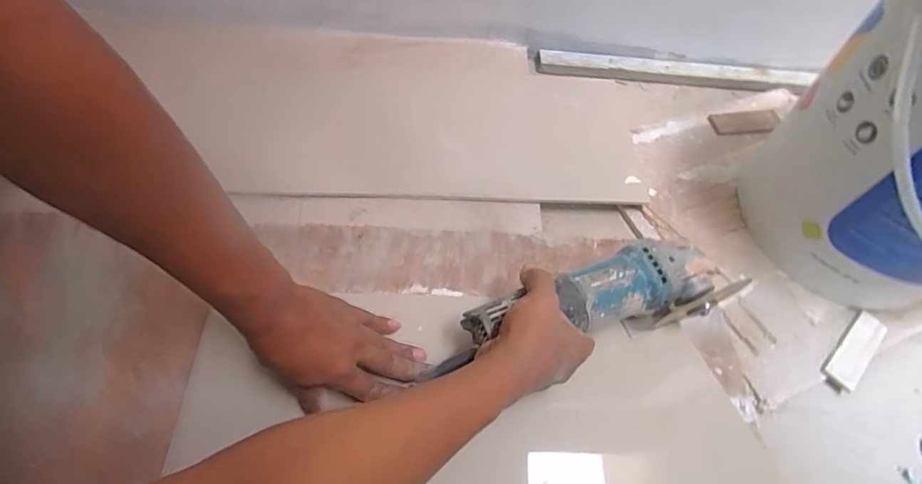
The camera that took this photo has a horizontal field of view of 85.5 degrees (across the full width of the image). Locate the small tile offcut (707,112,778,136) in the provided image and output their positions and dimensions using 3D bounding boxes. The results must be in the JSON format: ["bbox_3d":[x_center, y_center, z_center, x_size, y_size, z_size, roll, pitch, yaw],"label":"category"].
[{"bbox_3d":[0.434,-0.181,0.758,0.111,0.008,0.045,-8,58,-9],"label":"small tile offcut"}]

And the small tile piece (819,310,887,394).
[{"bbox_3d":[0.446,0.121,0.561,0.110,0.004,0.036,-37,69,-25],"label":"small tile piece"}]

